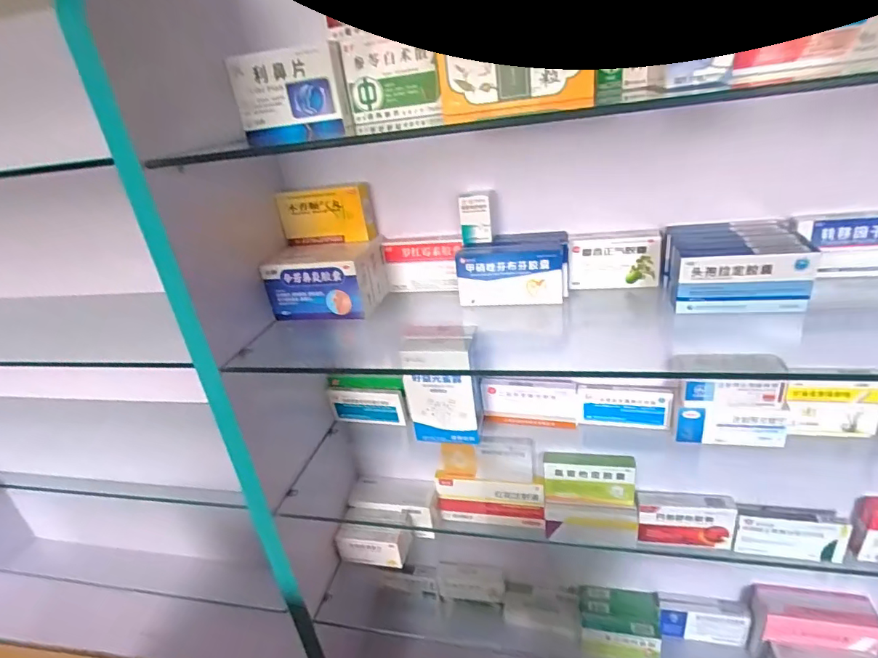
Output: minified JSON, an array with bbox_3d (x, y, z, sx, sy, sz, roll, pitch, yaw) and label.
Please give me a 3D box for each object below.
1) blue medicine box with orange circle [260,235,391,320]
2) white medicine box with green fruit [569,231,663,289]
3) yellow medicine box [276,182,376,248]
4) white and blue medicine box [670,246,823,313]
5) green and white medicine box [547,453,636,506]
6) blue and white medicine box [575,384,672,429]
[{"bbox_3d":[-0.151,-0.069,0.679,0.131,0.083,0.104,1,27,17],"label":"blue medicine box with orange circle"},{"bbox_3d":[0.221,-0.085,0.620,0.107,0.067,0.017,-1,27,13],"label":"white medicine box with green fruit"},{"bbox_3d":[-0.154,-0.158,0.686,0.122,0.069,0.039,-2,26,11],"label":"yellow medicine box"},{"bbox_3d":[0.317,-0.051,0.518,0.130,0.070,0.022,0,27,15],"label":"white and blue medicine box"},{"bbox_3d":[0.244,0.244,0.795,0.139,0.086,0.022,0,27,15],"label":"green and white medicine box"},{"bbox_3d":[0.274,0.117,0.727,0.130,0.067,0.021,1,27,17],"label":"blue and white medicine box"}]

